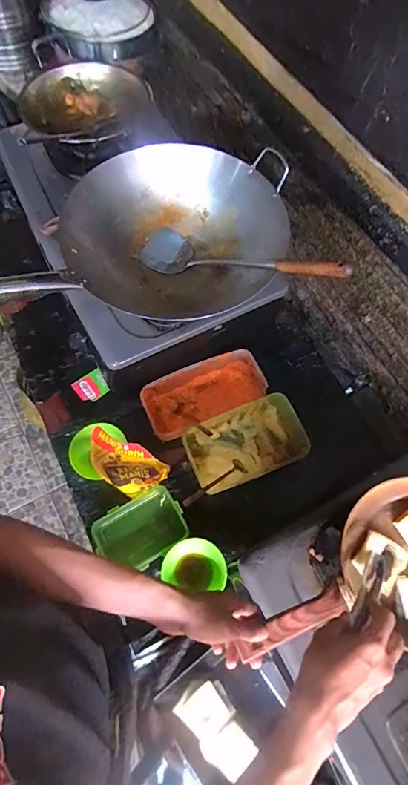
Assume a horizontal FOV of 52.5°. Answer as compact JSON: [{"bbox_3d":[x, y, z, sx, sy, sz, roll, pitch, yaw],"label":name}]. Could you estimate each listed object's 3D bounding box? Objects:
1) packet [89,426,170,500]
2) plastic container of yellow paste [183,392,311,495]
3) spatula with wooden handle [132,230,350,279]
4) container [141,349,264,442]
[{"bbox_3d":[-0.133,0.133,0.724,0.119,0.174,0.061,21,67,7],"label":"packet"},{"bbox_3d":[0.088,0.104,0.844,0.239,0.082,0.139,-20,68,-11],"label":"plastic container of yellow paste"},{"bbox_3d":[0.053,-0.228,0.718,0.401,0.054,0.090,21,64,37],"label":"spatula with wooden handle"},{"bbox_3d":[0.006,0.005,0.897,0.267,0.082,0.120,-25,69,-12],"label":"container"}]

